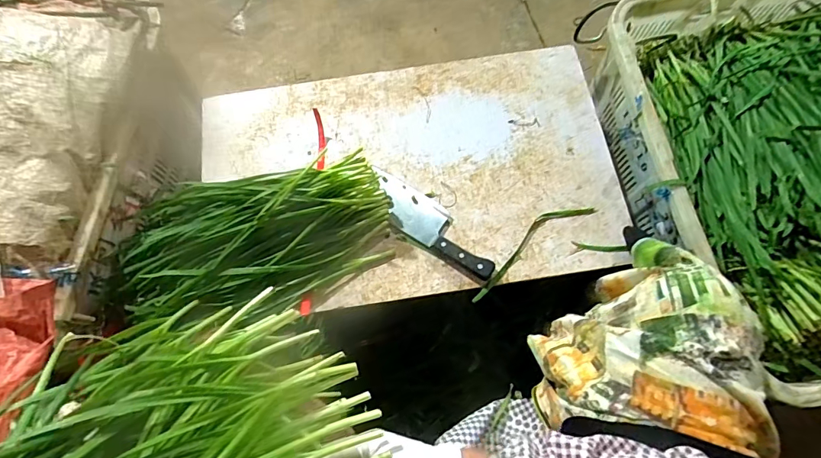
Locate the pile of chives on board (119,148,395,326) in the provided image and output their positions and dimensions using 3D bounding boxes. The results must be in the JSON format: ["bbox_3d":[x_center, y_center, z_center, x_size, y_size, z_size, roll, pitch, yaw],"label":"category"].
[{"bbox_3d":[-0.257,0.013,0.654,0.450,0.095,0.238,-13,71,-3],"label":"pile of chives on board"}]

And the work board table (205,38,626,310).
[{"bbox_3d":[-0.008,-0.094,0.709,0.651,0.030,0.403,-8,71,-1],"label":"work board table"}]

